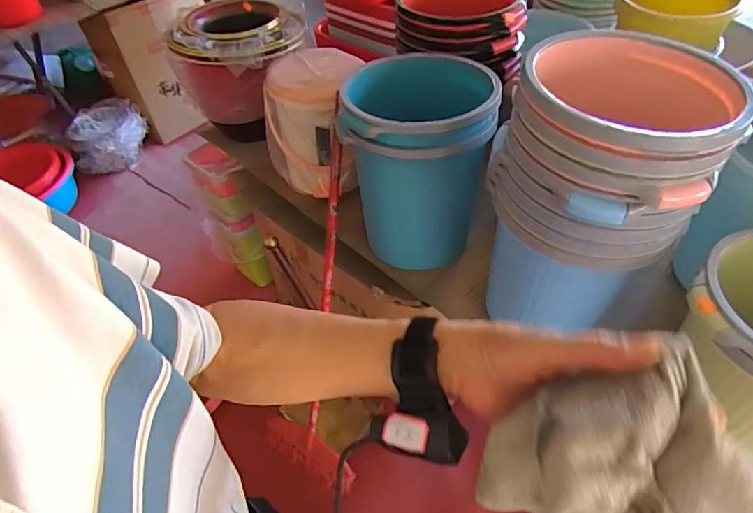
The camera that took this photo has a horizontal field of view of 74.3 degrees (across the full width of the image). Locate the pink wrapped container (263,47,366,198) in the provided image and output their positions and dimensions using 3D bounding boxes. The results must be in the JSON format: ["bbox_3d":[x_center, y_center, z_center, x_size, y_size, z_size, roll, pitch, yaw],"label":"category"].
[{"bbox_3d":[-0.134,-0.307,1.145,0.206,0.258,0.203,-4,48,4],"label":"pink wrapped container"}]

